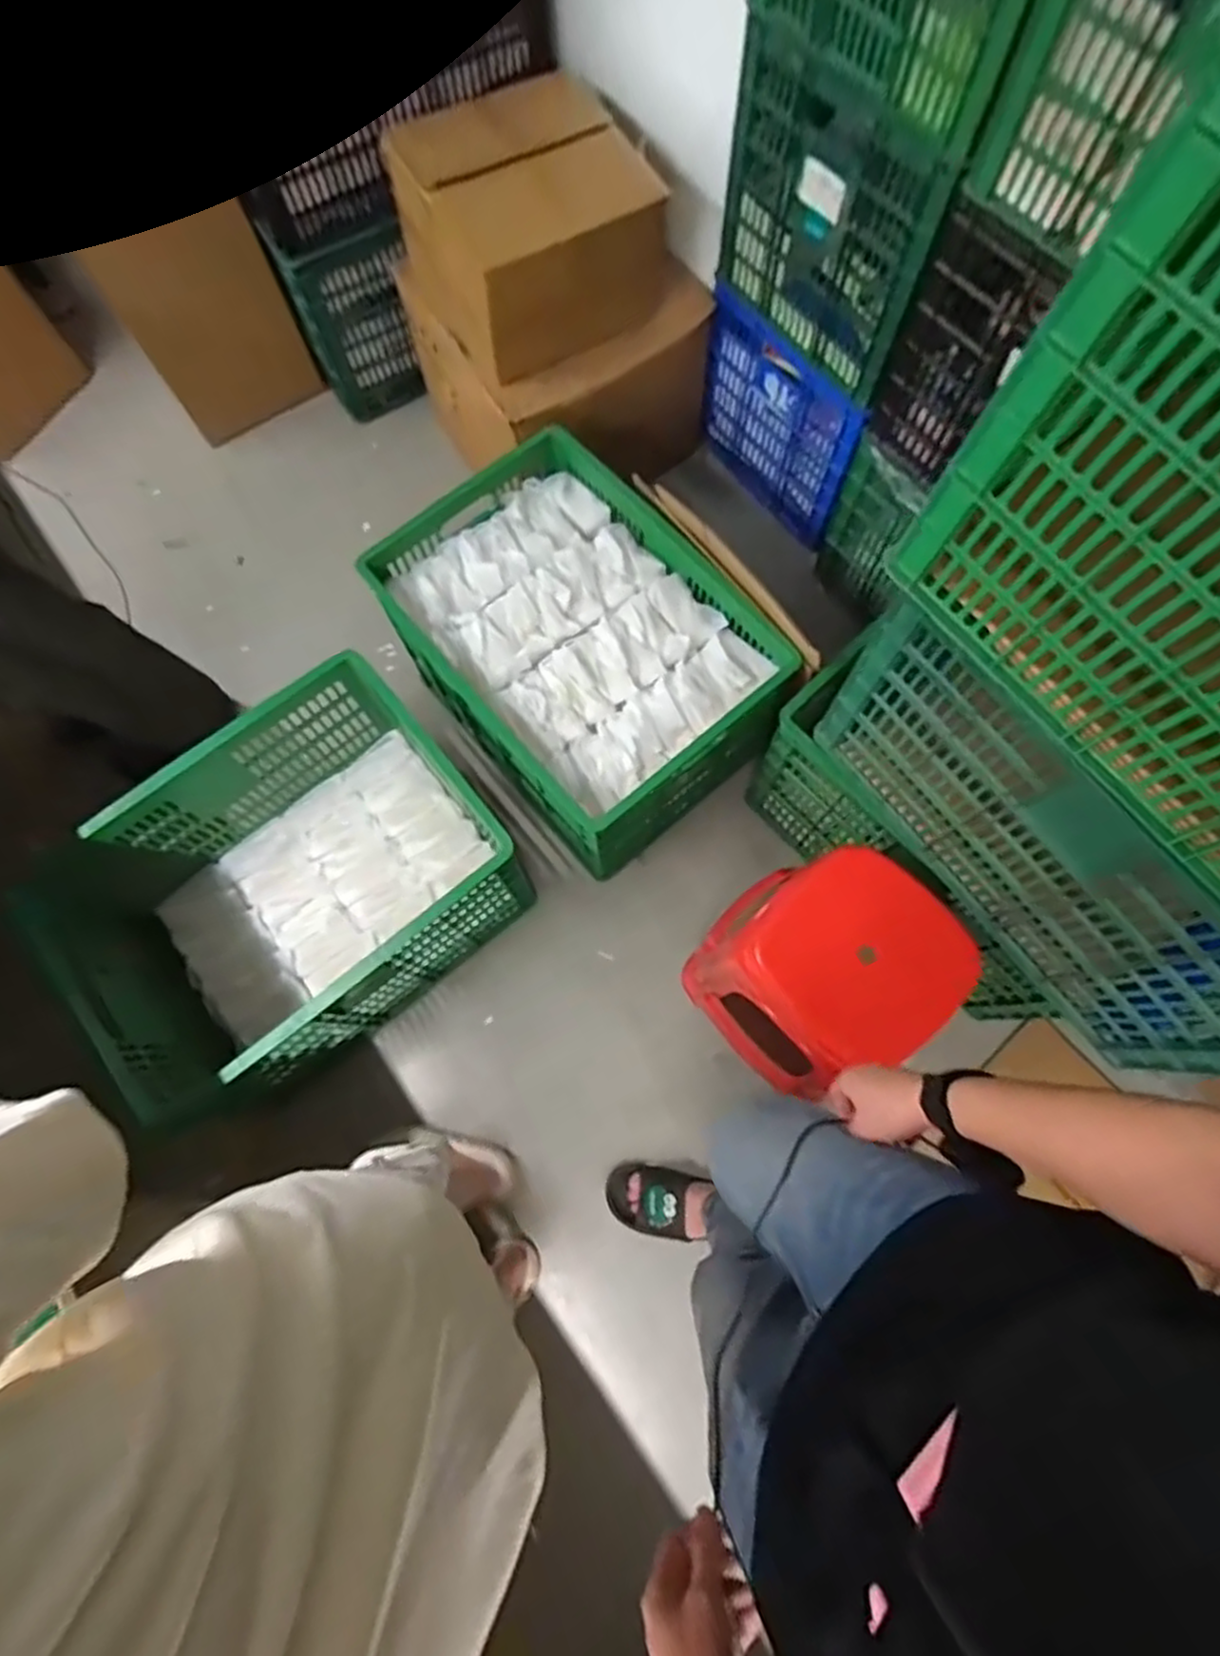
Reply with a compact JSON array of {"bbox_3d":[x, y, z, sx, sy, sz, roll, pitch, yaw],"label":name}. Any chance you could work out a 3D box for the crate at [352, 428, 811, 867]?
[{"bbox_3d":[-0.068,-0.307,1.440,0.477,0.417,0.691,-40,77,-11],"label":"crate"}]

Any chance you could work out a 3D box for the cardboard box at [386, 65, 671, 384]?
[{"bbox_3d":[-0.150,-1.159,1.381,0.448,0.198,0.466,-32,76,-9],"label":"cardboard box"}]

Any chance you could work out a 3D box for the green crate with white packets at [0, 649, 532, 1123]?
[{"bbox_3d":[-0.551,0.104,1.286,0.659,0.379,0.489,-37,77,-10],"label":"green crate with white packets"}]

